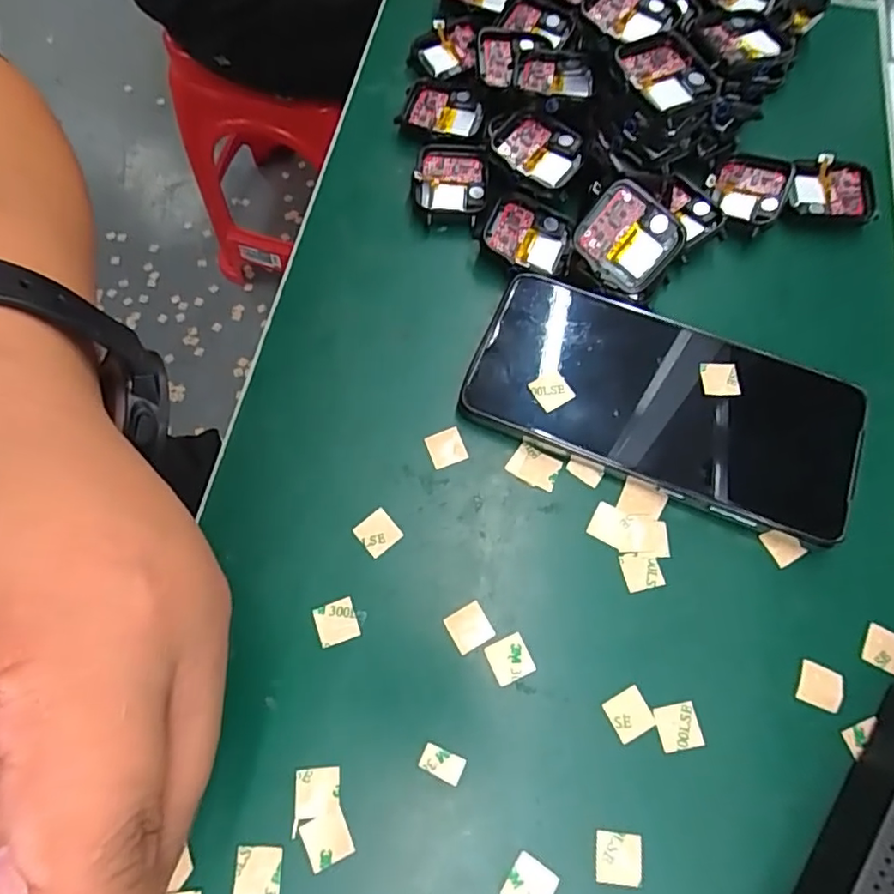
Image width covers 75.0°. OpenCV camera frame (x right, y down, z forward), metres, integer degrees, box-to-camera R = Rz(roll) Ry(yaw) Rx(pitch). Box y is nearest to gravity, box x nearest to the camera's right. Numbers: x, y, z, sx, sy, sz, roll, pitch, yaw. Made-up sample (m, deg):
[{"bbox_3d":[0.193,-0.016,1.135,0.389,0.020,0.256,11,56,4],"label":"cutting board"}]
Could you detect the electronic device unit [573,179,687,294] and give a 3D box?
[{"bbox_3d":[0.081,-0.094,0.262,0.042,0.006,0.038,35,112,-5],"label":"electronic device unit"}]

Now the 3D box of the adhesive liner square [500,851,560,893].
[{"bbox_3d":[0.028,0.150,0.198,0.016,0.004,0.015,31,71,10],"label":"adhesive liner square"}]

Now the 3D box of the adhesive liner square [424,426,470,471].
[{"bbox_3d":[0.000,0.000,0.252,0.015,0.004,0.015,-20,71,-8],"label":"adhesive liner square"}]

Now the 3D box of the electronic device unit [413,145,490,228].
[{"bbox_3d":[0.002,-0.133,0.296,0.036,0.010,0.045,4,70,1],"label":"electronic device unit"}]

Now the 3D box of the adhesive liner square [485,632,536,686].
[{"bbox_3d":[0.024,0.082,0.224,0.016,0.004,0.016,-22,73,-9],"label":"adhesive liner square"}]

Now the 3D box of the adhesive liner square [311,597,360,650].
[{"bbox_3d":[-0.043,0.069,0.227,0.015,0.004,0.015,-18,73,-9],"label":"adhesive liner square"}]

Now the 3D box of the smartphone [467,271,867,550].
[{"bbox_3d":[0.092,-0.020,0.255,0.159,0.014,0.077,22,71,7],"label":"smartphone"}]

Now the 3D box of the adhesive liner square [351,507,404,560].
[{"bbox_3d":[-0.028,0.035,0.240,0.015,0.004,0.015,-38,80,-12],"label":"adhesive liner square"}]

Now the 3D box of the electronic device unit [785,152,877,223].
[{"bbox_3d":[0.195,-0.132,0.298,0.042,0.009,0.036,15,71,5],"label":"electronic device unit"}]

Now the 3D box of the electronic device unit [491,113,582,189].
[{"bbox_3d":[0.044,-0.144,0.280,0.040,0.006,0.031,37,84,2],"label":"electronic device unit"}]

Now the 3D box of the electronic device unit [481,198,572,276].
[{"bbox_3d":[0.039,-0.102,0.279,0.040,0.008,0.033,13,70,4],"label":"electronic device unit"}]

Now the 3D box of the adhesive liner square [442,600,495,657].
[{"bbox_3d":[0.009,0.070,0.227,0.016,0.004,0.015,-28,77,-10],"label":"adhesive liner square"}]

